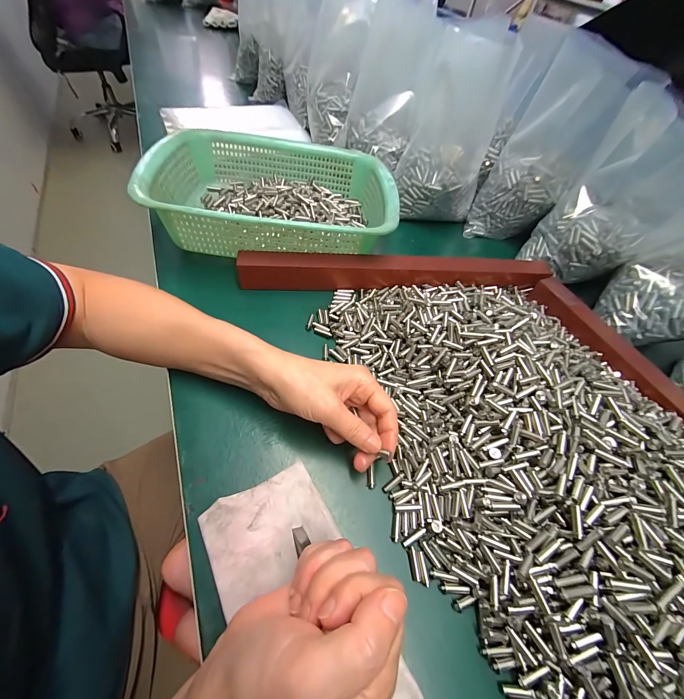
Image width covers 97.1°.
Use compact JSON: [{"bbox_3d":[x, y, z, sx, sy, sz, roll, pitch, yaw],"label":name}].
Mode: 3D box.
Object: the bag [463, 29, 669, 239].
[{"bbox_3d":[0.273,-0.263,0.421,0.113,0.207,0.083,24,57,10],"label":"bag"}]

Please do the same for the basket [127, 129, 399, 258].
[{"bbox_3d":[-0.081,-0.209,0.405,0.294,0.080,0.226,2,56,-5],"label":"basket"}]

